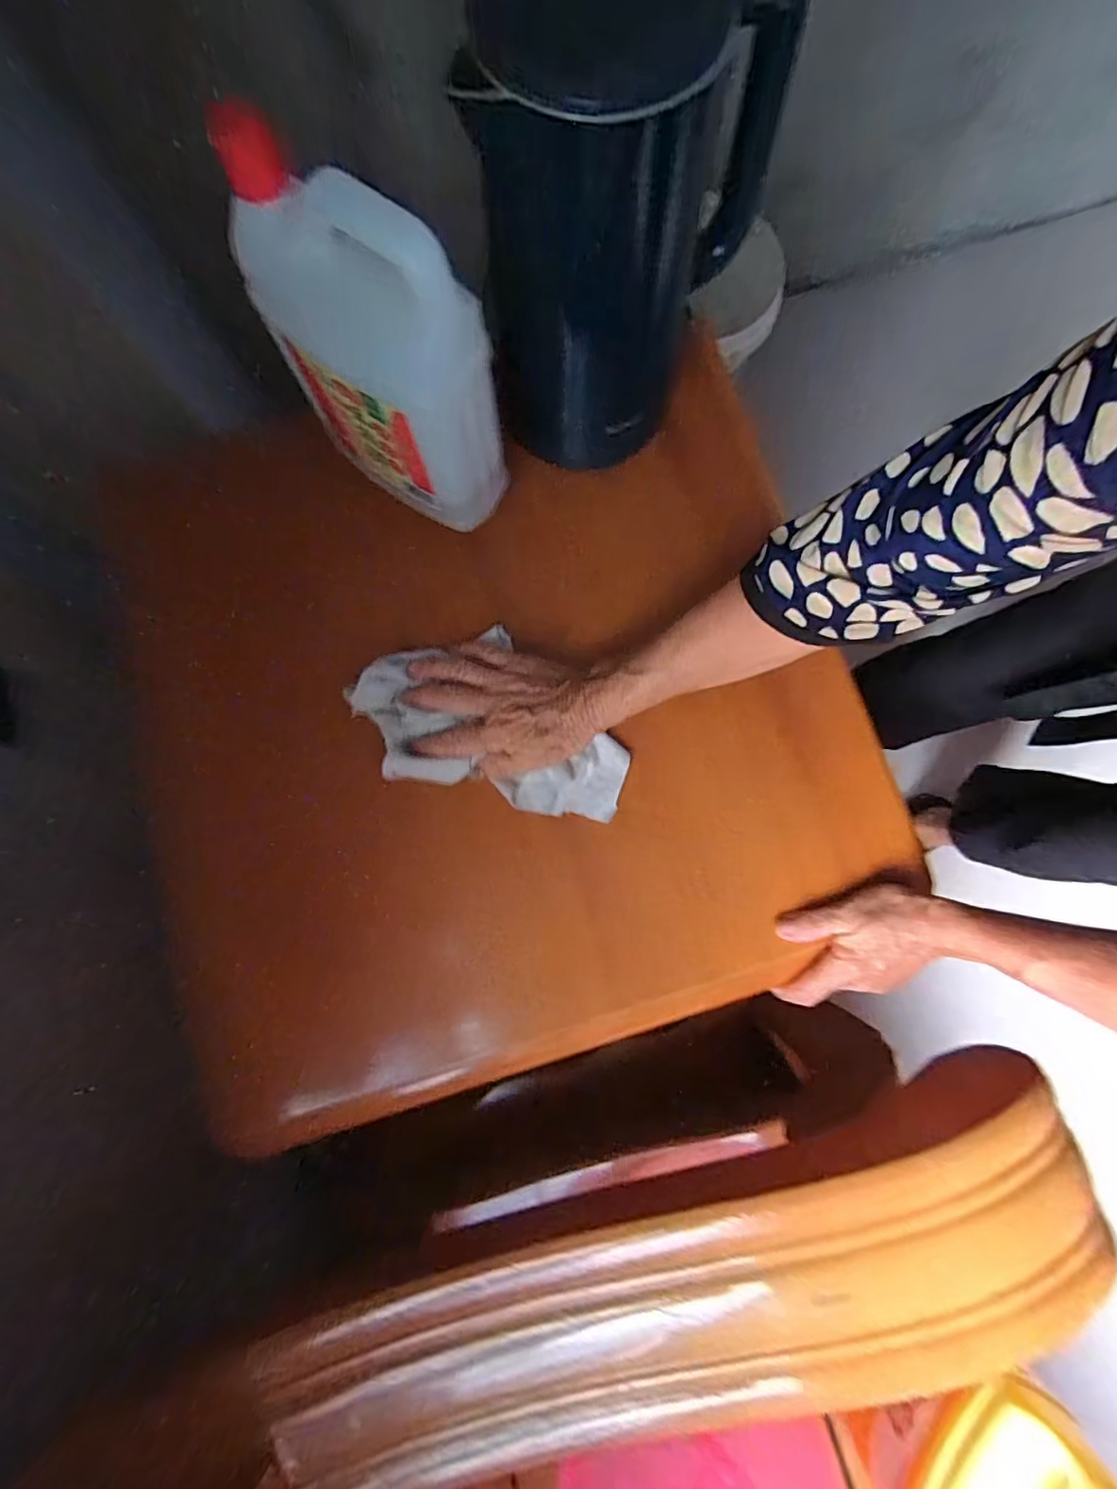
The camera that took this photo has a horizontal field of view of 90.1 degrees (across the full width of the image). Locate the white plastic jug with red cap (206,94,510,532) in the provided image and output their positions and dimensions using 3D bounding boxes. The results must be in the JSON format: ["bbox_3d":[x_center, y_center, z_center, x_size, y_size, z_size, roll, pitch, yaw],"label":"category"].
[{"bbox_3d":[-0.108,-0.240,0.355,0.147,0.191,0.071,34,81,5],"label":"white plastic jug with red cap"}]

